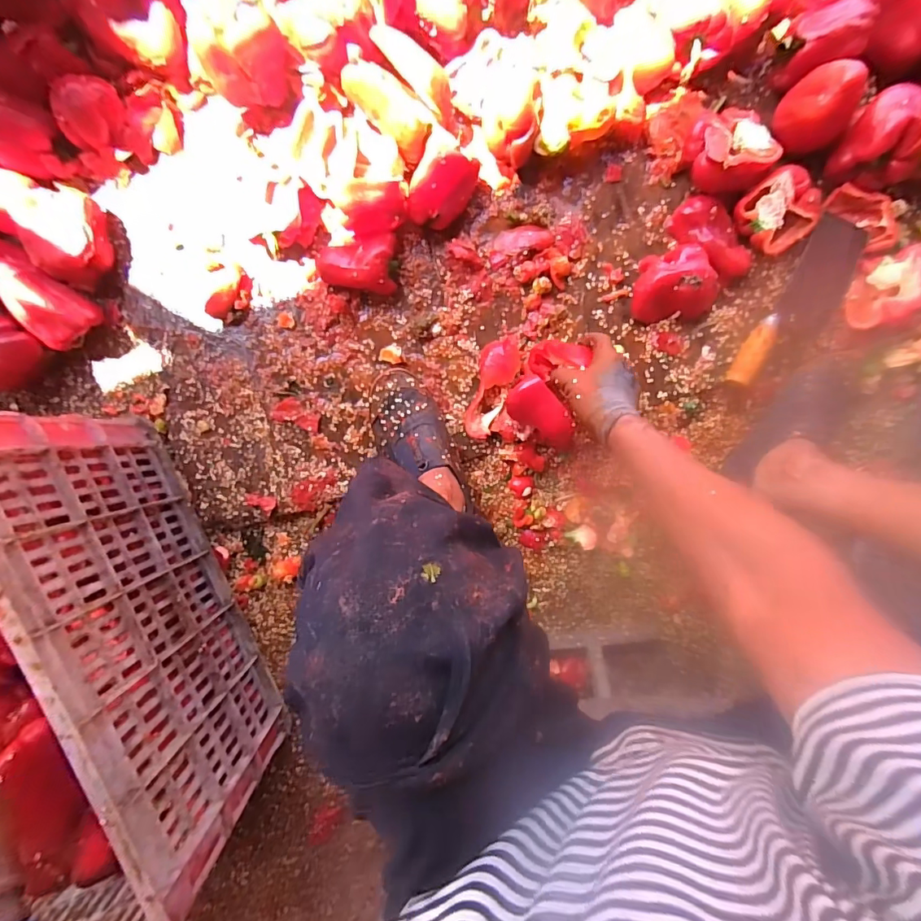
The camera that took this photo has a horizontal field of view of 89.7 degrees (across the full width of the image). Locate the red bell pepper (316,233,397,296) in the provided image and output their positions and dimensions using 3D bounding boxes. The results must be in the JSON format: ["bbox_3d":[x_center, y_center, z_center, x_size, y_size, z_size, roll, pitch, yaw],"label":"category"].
[{"bbox_3d":[-0.131,-0.248,0.583,0.095,0.050,0.071,0,95,-1],"label":"red bell pepper"}]

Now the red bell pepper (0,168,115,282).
[{"bbox_3d":[-0.515,-0.289,0.574,0.130,0.063,0.102,8,94,-2],"label":"red bell pepper"}]

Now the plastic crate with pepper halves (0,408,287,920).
[{"bbox_3d":[-0.477,0.230,0.496,0.343,0.277,0.484,-25,95,1],"label":"plastic crate with pepper halves"}]

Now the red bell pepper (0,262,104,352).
[{"bbox_3d":[-0.534,-0.196,0.595,0.120,0.076,0.077,31,93,-3],"label":"red bell pepper"}]

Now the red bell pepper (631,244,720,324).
[{"bbox_3d":[0.276,-0.223,0.585,0.110,0.055,0.082,-7,95,-1],"label":"red bell pepper"}]

